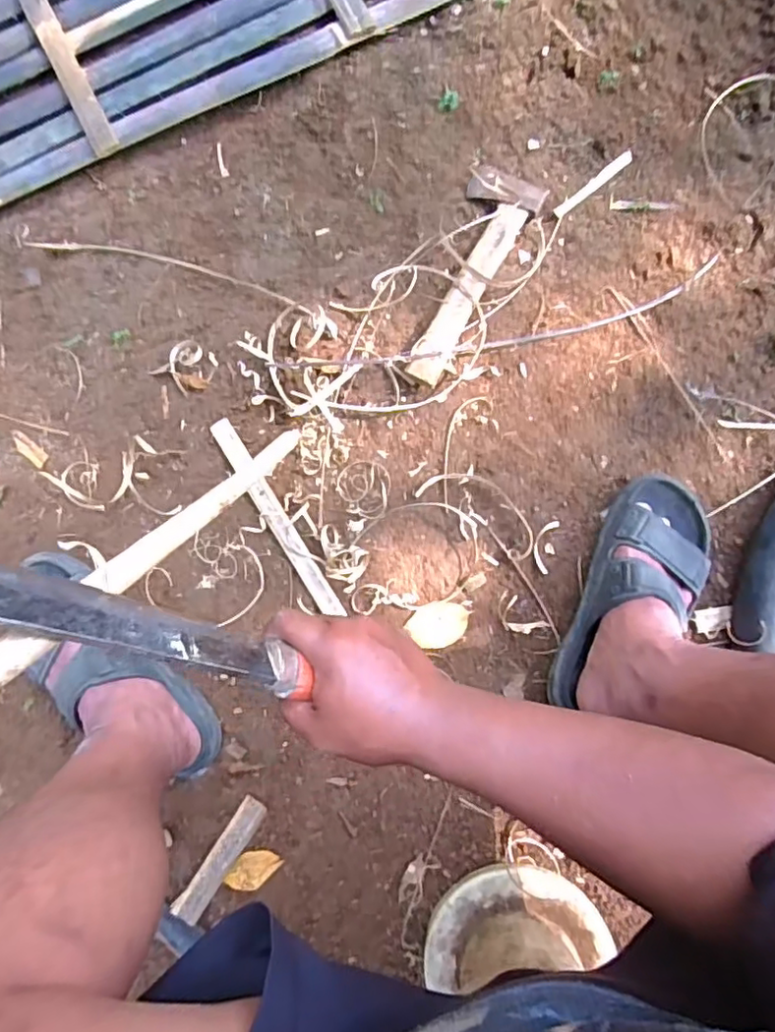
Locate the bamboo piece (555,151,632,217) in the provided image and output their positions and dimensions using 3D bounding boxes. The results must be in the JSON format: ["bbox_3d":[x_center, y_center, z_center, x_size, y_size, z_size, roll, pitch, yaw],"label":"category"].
[{"bbox_3d":[0.246,-0.397,0.717,0.118,0.006,0.014,-40,87,-2],"label":"bamboo piece"}]

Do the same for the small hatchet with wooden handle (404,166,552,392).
[{"bbox_3d":[0.089,-0.277,0.693,0.080,0.031,0.263,27,87,2],"label":"small hatchet with wooden handle"}]

